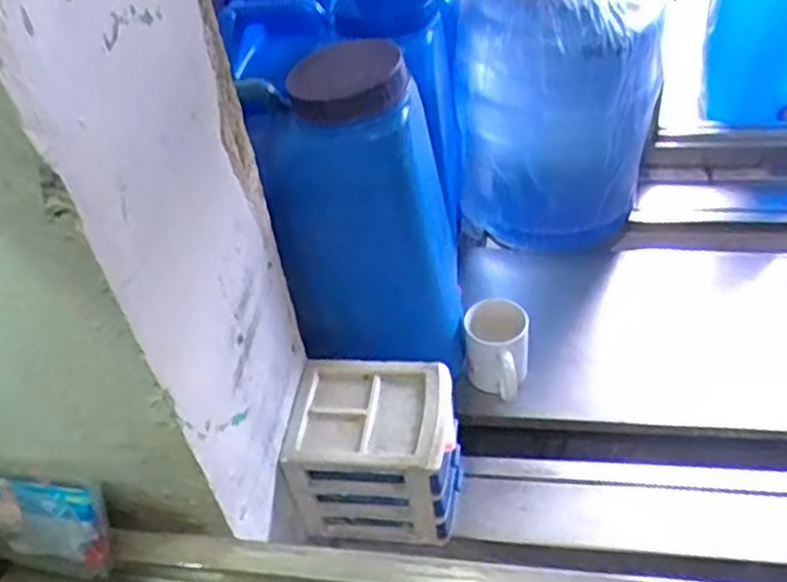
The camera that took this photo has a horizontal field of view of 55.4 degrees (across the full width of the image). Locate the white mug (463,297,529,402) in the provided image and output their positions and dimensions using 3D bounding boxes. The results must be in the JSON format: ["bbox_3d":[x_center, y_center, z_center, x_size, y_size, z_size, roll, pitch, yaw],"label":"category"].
[{"bbox_3d":[0.130,0.072,0.946,0.080,0.097,0.077,5,44,13],"label":"white mug"}]

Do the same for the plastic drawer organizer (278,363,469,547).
[{"bbox_3d":[-0.015,0.179,0.826,0.170,0.145,0.141,2,43,10],"label":"plastic drawer organizer"}]

